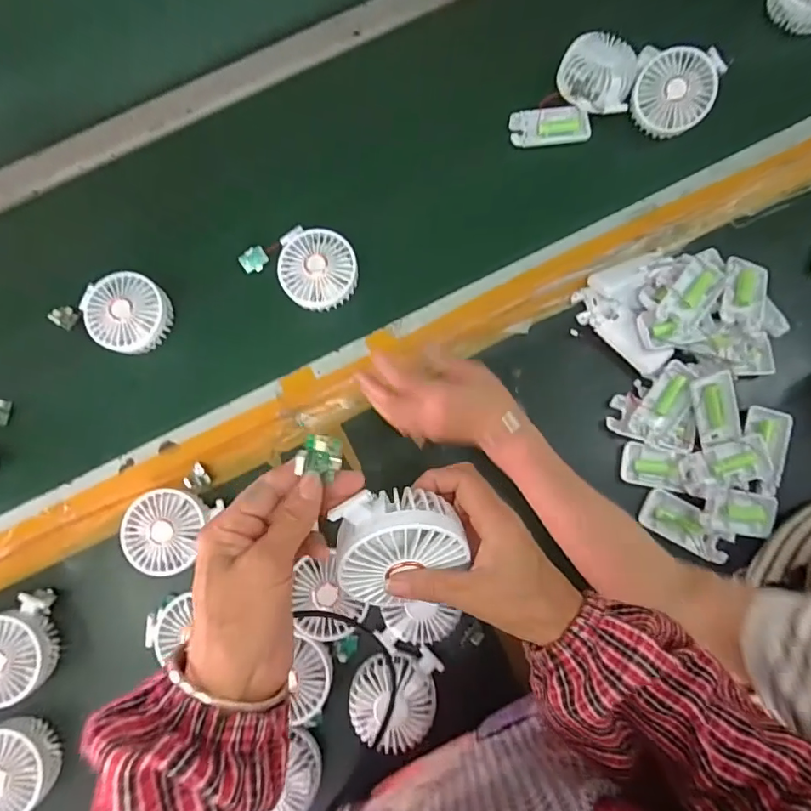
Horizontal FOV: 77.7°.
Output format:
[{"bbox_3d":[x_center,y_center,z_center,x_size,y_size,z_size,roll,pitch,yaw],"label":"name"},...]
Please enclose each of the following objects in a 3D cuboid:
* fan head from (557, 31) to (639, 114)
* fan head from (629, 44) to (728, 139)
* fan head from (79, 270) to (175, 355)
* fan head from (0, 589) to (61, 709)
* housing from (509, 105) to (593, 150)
[{"bbox_3d":[0.227,-0.392,0.598,0.086,0.035,0.092,6,79,0],"label":"fan head"},{"bbox_3d":[0.312,-0.366,0.586,0.095,0.029,0.095,2,109,6],"label":"fan head"},{"bbox_3d":[-0.316,-0.105,0.570,0.086,0.042,0.084,24,79,4],"label":"fan head"},{"bbox_3d":[-0.415,0.257,0.529,0.083,0.041,0.101,-17,79,-4],"label":"fan head"},{"bbox_3d":[0.175,-0.338,0.612,0.095,0.015,0.043,-7,79,-2],"label":"housing"}]

